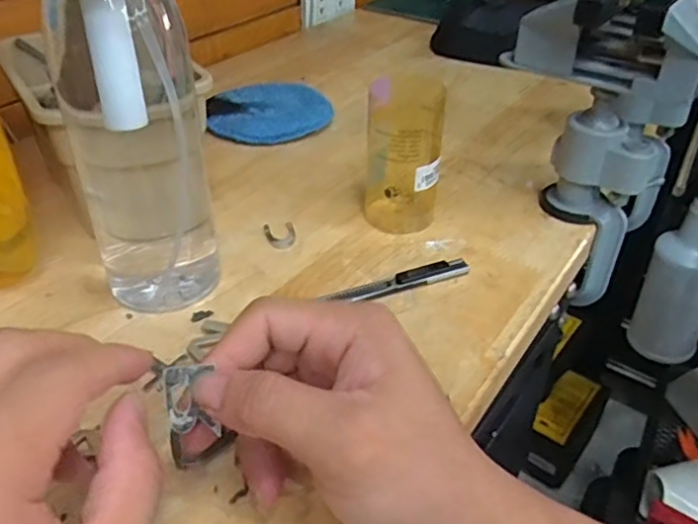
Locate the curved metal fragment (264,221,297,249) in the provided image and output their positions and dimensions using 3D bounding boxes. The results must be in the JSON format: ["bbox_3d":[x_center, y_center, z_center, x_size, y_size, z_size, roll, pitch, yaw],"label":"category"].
[{"bbox_3d":[-0.048,-0.020,0.433,0.021,0.004,0.030,-6,39,-9],"label":"curved metal fragment"}]

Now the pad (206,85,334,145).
[{"bbox_3d":[-0.074,-0.138,0.579,0.113,0.017,0.102,-7,39,-11],"label":"pad"}]

